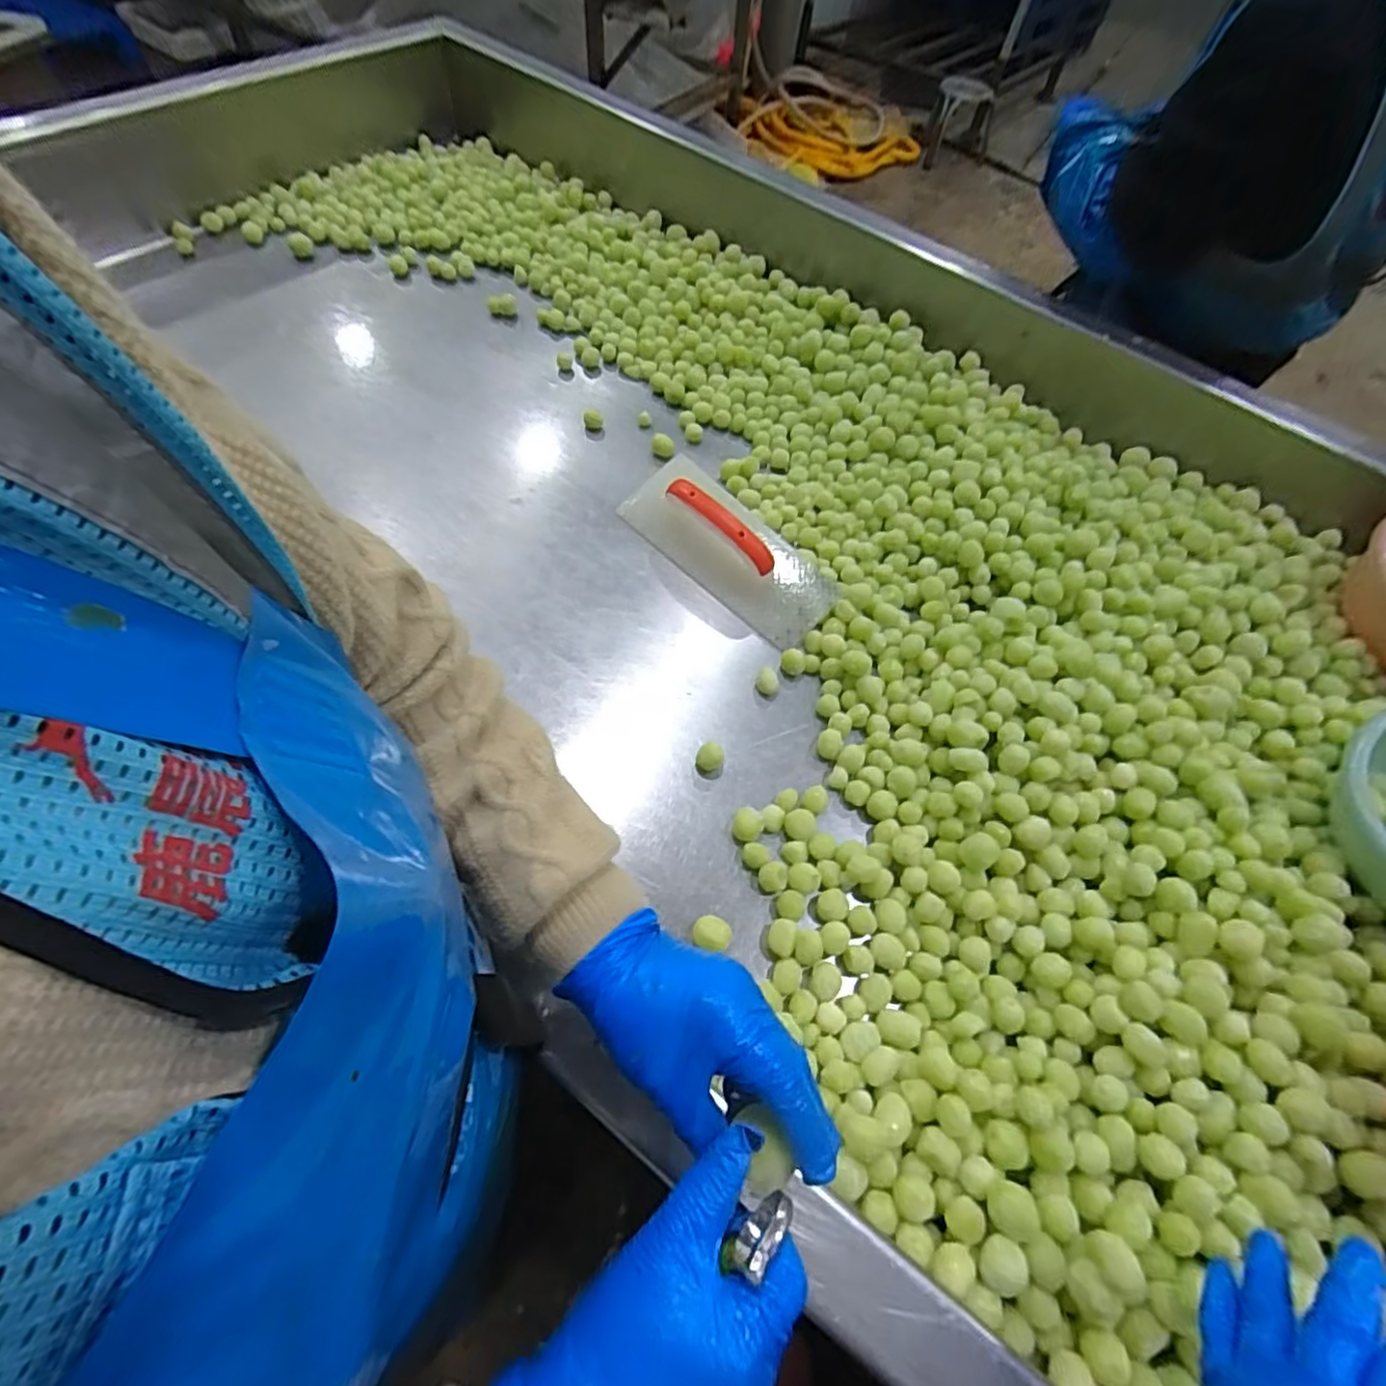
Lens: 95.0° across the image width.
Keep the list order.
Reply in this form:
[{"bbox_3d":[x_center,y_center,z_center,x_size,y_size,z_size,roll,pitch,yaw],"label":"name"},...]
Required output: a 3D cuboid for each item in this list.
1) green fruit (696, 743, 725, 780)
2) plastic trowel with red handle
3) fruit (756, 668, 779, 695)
[{"bbox_3d":[0.017,0.068,0.642,0.029,0.020,0.031,2,59,-4],"label":"green fruit"},{"bbox_3d":[0.045,-0.191,0.749,0.290,0.070,0.122,42,65,17],"label":"plastic trowel with red handle"},{"bbox_3d":[0.081,-0.011,0.697,0.025,0.018,0.028,12,58,1],"label":"fruit"}]

